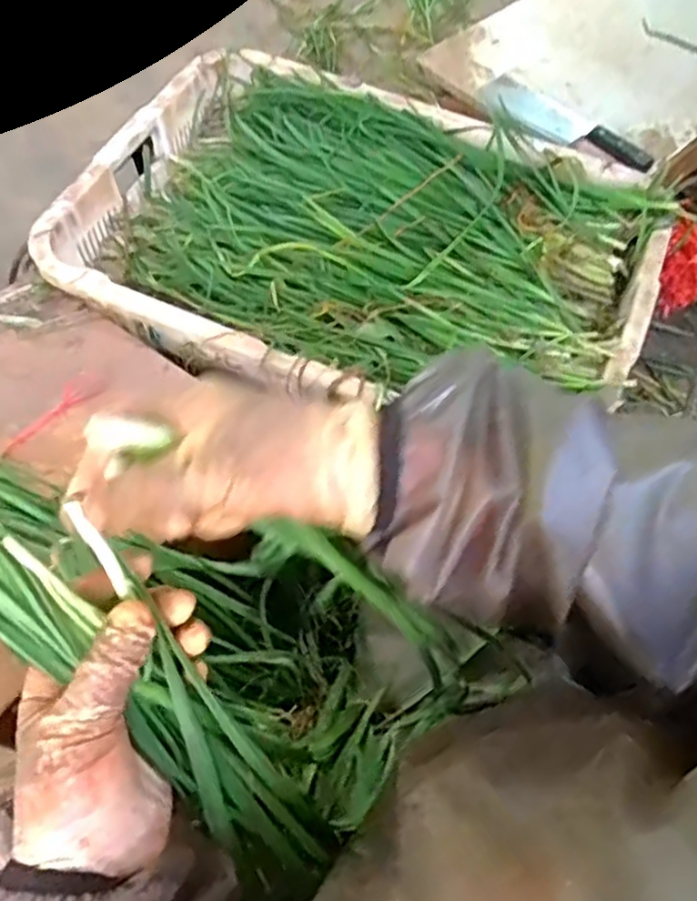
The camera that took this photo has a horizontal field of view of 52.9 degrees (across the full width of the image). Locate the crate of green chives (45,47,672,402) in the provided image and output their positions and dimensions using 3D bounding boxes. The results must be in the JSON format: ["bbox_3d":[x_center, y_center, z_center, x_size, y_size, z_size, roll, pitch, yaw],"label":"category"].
[{"bbox_3d":[0.009,-0.251,0.856,0.658,0.118,0.444,22,61,9],"label":"crate of green chives"}]

